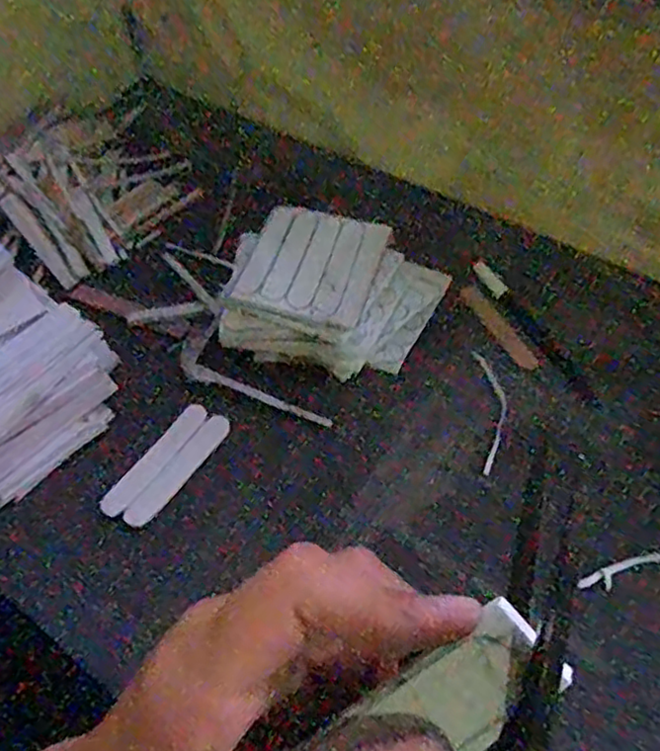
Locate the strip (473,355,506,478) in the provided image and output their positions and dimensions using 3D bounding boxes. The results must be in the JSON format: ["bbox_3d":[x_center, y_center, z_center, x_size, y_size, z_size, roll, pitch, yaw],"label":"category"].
[{"bbox_3d":[0.109,0.024,0.446,0.019,0.004,0.092,3,60,2],"label":"strip"}]

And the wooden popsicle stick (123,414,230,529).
[{"bbox_3d":[-0.098,0.061,0.430,0.017,0.004,0.089,32,65,18],"label":"wooden popsicle stick"}]

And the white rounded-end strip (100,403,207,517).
[{"bbox_3d":[-0.114,0.053,0.431,0.016,0.004,0.089,31,65,17],"label":"white rounded-end strip"}]

